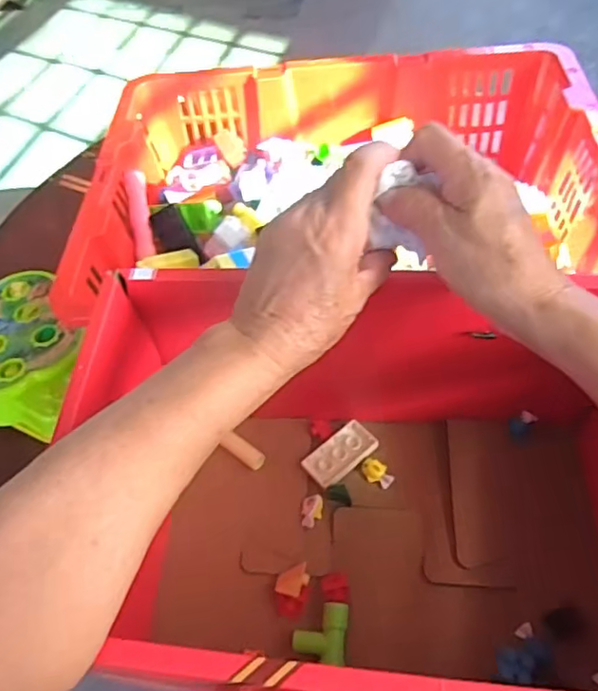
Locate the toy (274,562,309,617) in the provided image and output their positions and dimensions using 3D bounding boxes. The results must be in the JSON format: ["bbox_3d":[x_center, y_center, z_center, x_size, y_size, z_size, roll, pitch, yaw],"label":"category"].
[{"bbox_3d":[-0.006,0.189,0.458,0.024,0.011,0.038,11,55,12],"label":"toy"}]

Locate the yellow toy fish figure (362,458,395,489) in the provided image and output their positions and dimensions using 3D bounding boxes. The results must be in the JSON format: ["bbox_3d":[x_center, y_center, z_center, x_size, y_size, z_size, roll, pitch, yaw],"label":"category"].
[{"bbox_3d":[0.068,0.110,0.511,0.018,0.011,0.028,-33,58,-19],"label":"yellow toy fish figure"}]

